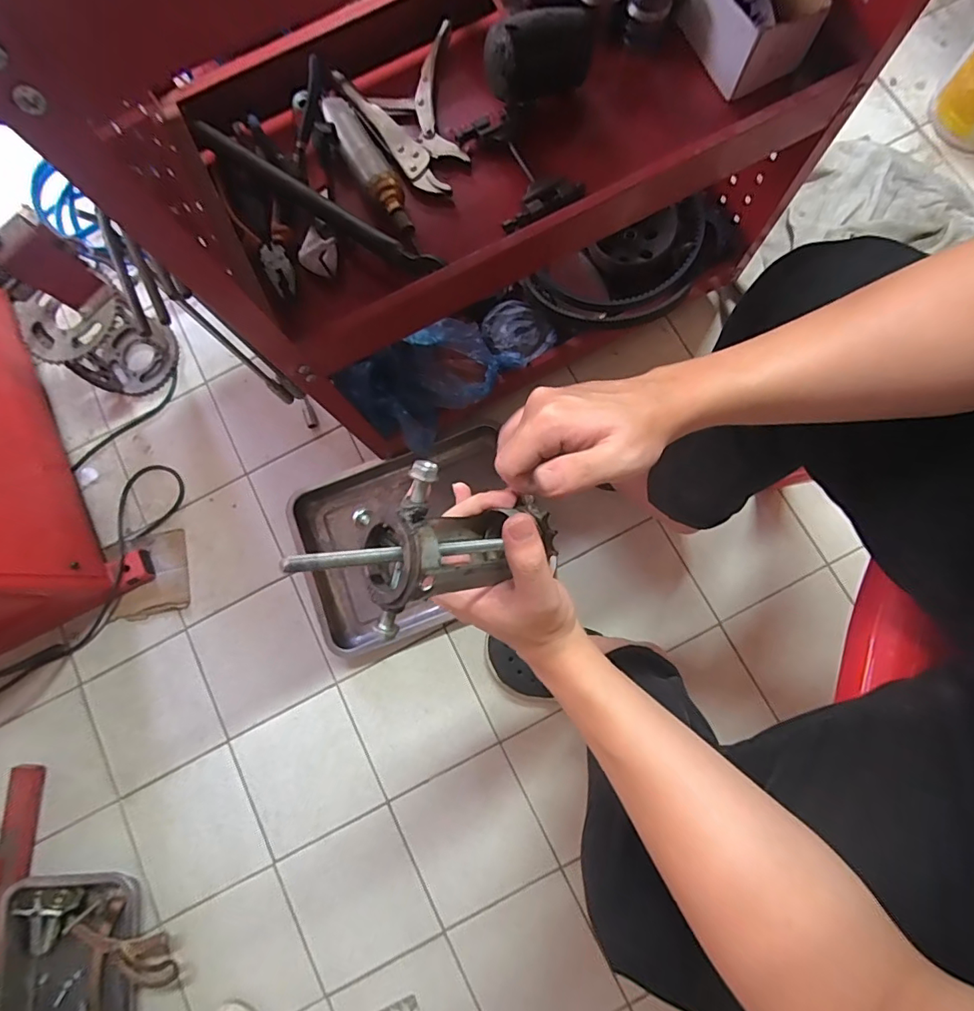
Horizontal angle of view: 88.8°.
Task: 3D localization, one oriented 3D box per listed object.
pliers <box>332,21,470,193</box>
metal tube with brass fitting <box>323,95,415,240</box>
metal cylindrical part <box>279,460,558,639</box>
[{"bbox_3d":[-0.073,-0.443,0.560,0.136,0.028,0.189,-25,80,-1],"label":"pliers"},{"bbox_3d":[-0.120,-0.361,0.531,0.036,0.031,0.170,-32,80,-3],"label":"metal tube with brass fitting"},{"bbox_3d":[-0.030,0.022,0.267,0.067,0.151,0.062,-31,76,38],"label":"metal cylindrical part"}]

